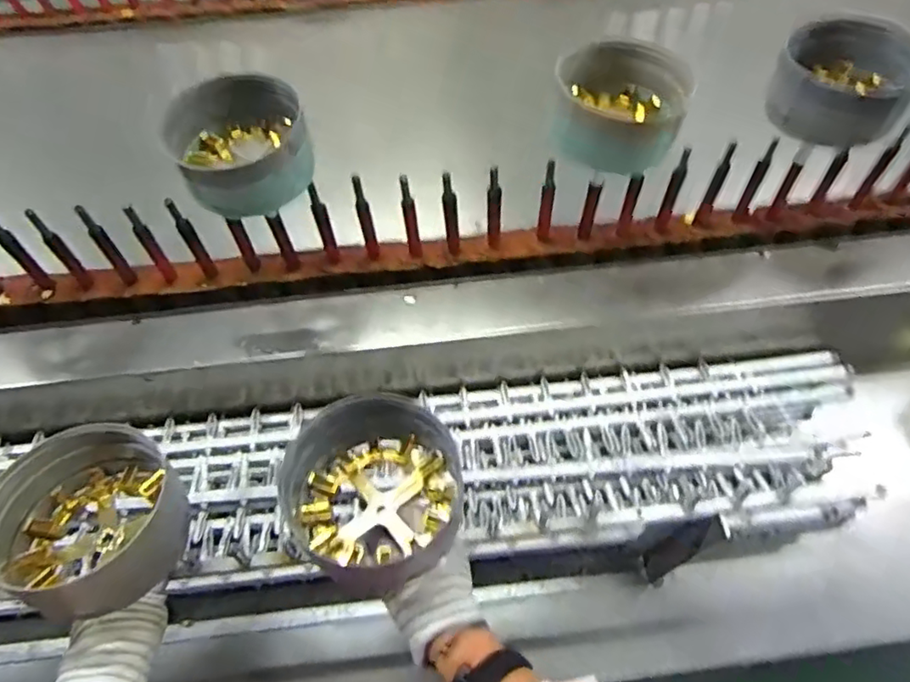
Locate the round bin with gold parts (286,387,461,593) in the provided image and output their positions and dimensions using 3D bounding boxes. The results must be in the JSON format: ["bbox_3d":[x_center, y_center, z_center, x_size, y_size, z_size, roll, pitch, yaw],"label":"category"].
[{"bbox_3d":[-0.065,0.122,0.492,0.131,0.065,0.142,-2,57,3],"label":"round bin with gold parts"}]

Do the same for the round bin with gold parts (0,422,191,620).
[{"bbox_3d":[-0.292,0.146,0.488,0.135,0.068,0.123,-2,57,3],"label":"round bin with gold parts"}]

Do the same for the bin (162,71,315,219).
[{"bbox_3d":[-0.216,-0.197,0.603,0.134,0.065,0.135,-2,57,3],"label":"bin"}]

